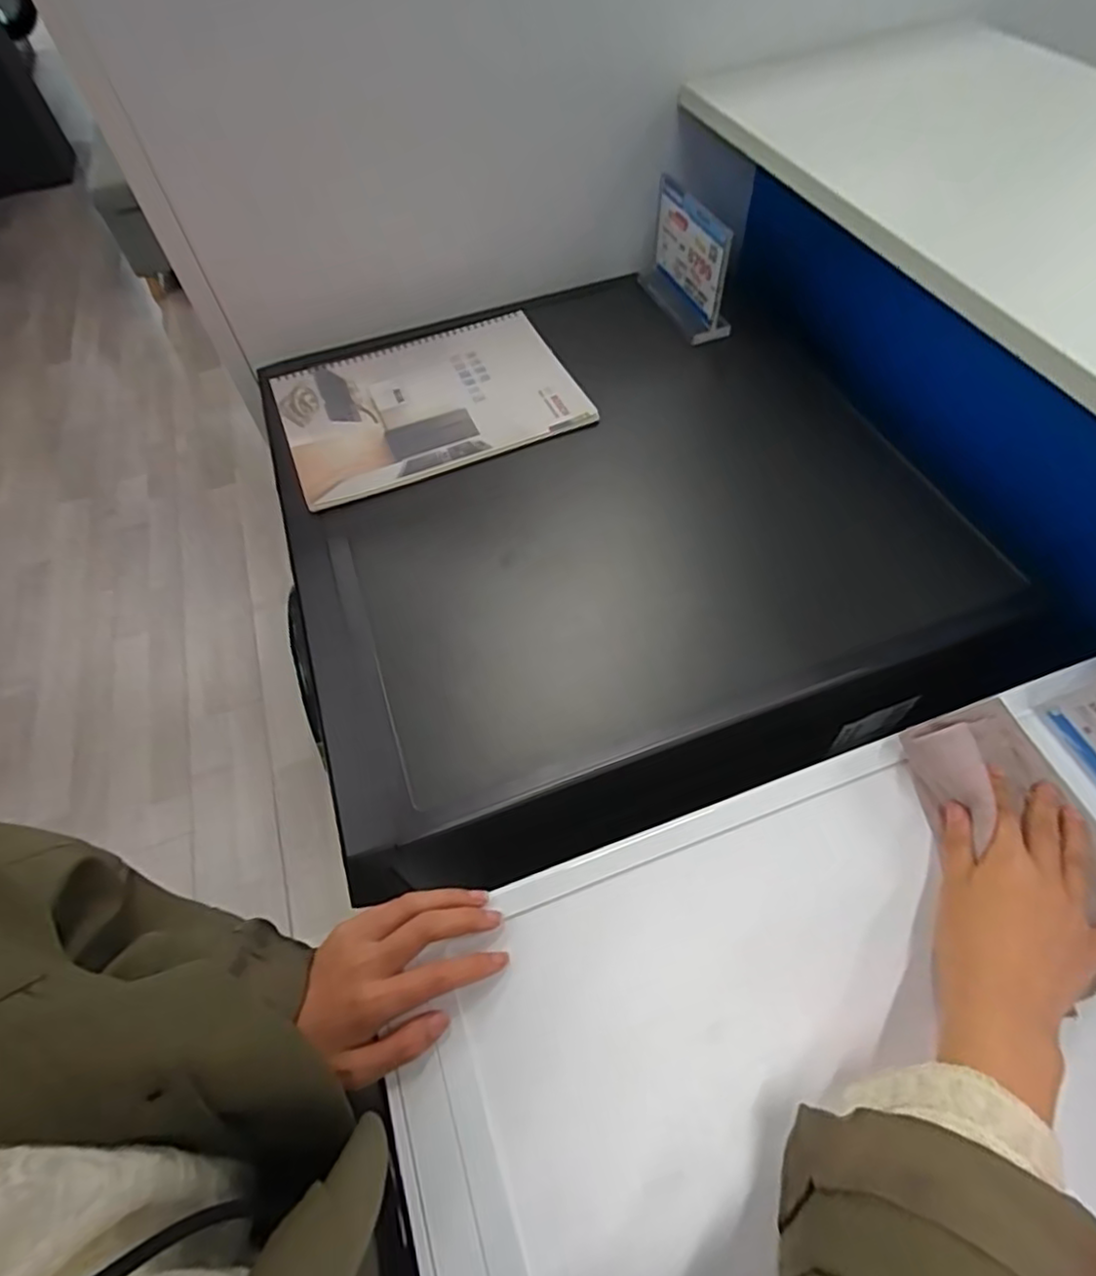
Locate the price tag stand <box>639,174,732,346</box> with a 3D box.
[{"bbox_3d":[0.153,-0.415,0.697,0.043,0.108,0.153,-16,58,-7],"label":"price tag stand"}]

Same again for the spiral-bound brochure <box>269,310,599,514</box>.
[{"bbox_3d":[-0.127,-0.251,0.664,0.289,0.011,0.209,-21,57,-10],"label":"spiral-bound brochure"}]

